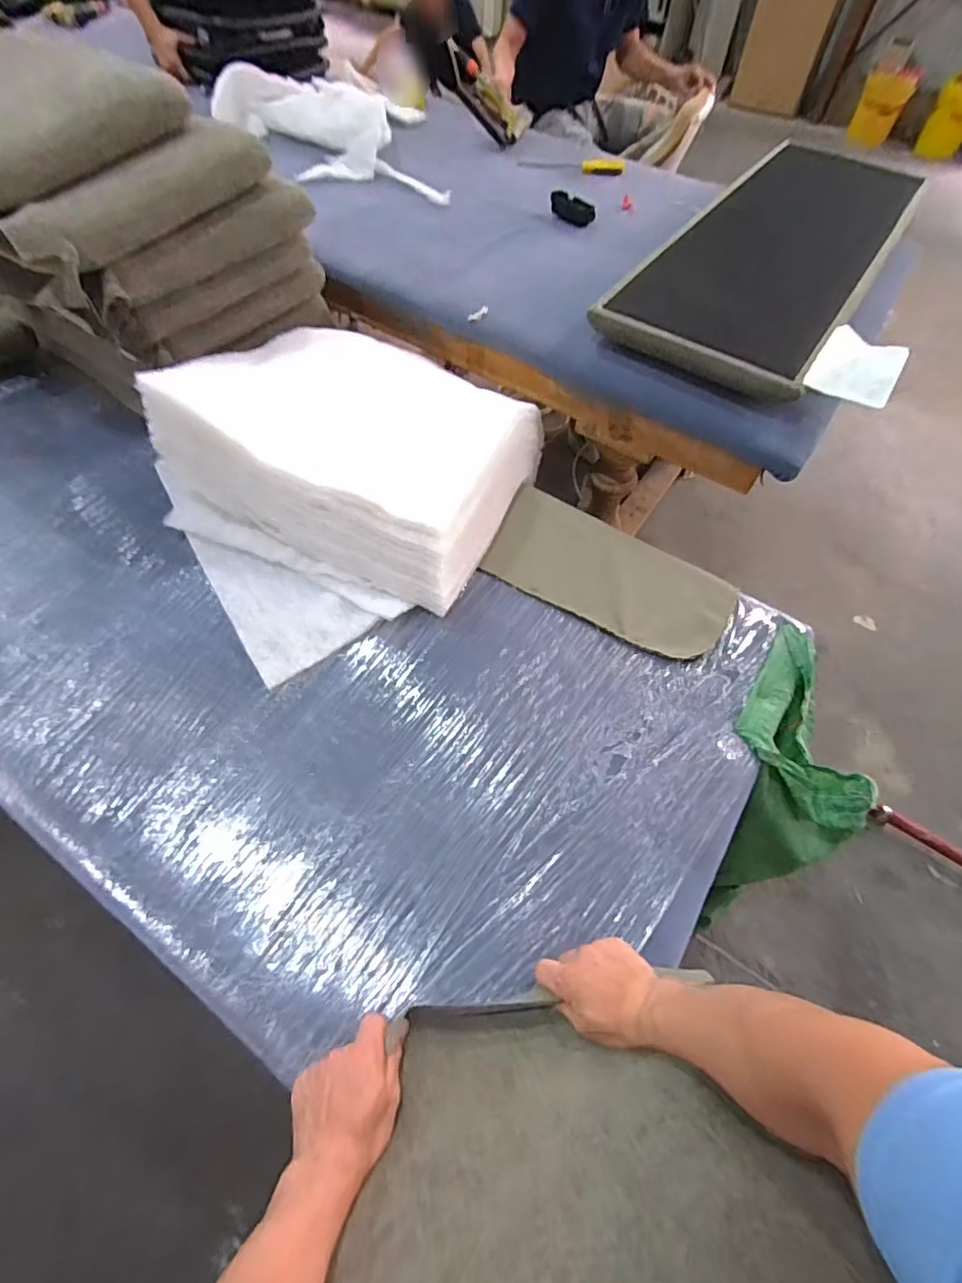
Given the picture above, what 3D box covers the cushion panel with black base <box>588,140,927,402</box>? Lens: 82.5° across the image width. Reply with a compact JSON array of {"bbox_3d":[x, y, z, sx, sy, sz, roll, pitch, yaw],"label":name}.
[{"bbox_3d":[0.636,-0.863,1.174,0.422,0.048,1.056,31,63,17],"label":"cushion panel with black base"}]

